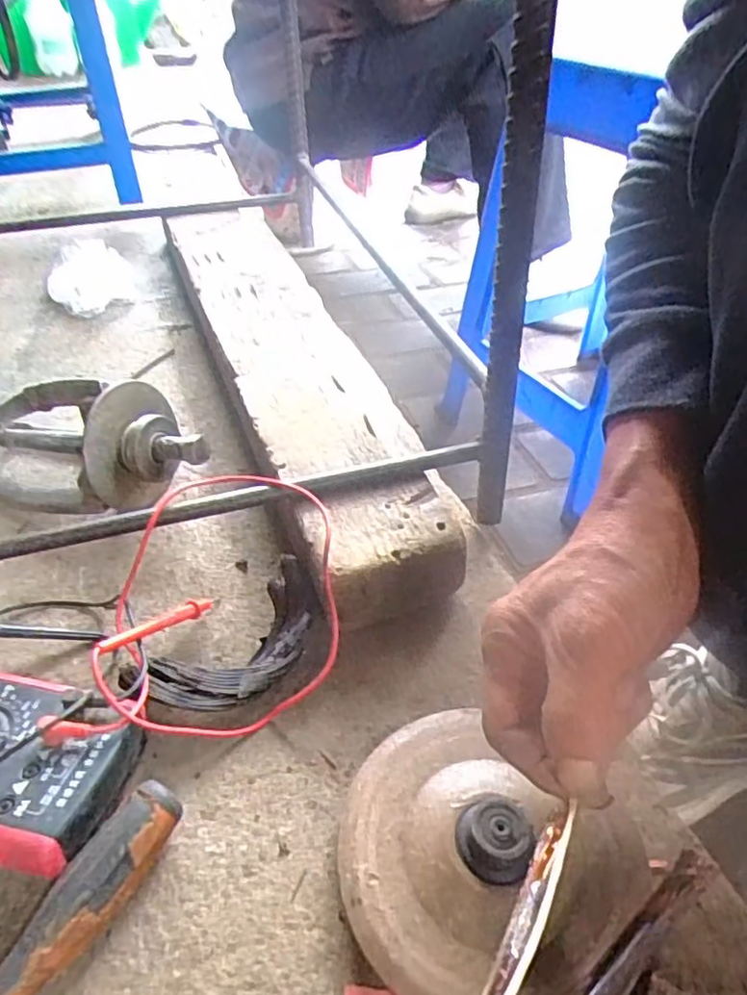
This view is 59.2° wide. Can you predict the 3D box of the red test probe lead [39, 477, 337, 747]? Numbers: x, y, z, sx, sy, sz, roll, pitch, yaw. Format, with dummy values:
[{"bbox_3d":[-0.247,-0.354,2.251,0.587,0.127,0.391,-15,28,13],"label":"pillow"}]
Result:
[{"bbox_3d":[-0.098,0.064,0.390,0.148,0.074,0.155,-4,41,-4],"label":"red test probe lead"}]

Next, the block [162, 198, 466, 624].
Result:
[{"bbox_3d":[-0.099,-0.142,0.639,0.132,0.067,0.688,-12,42,-12],"label":"block"}]

